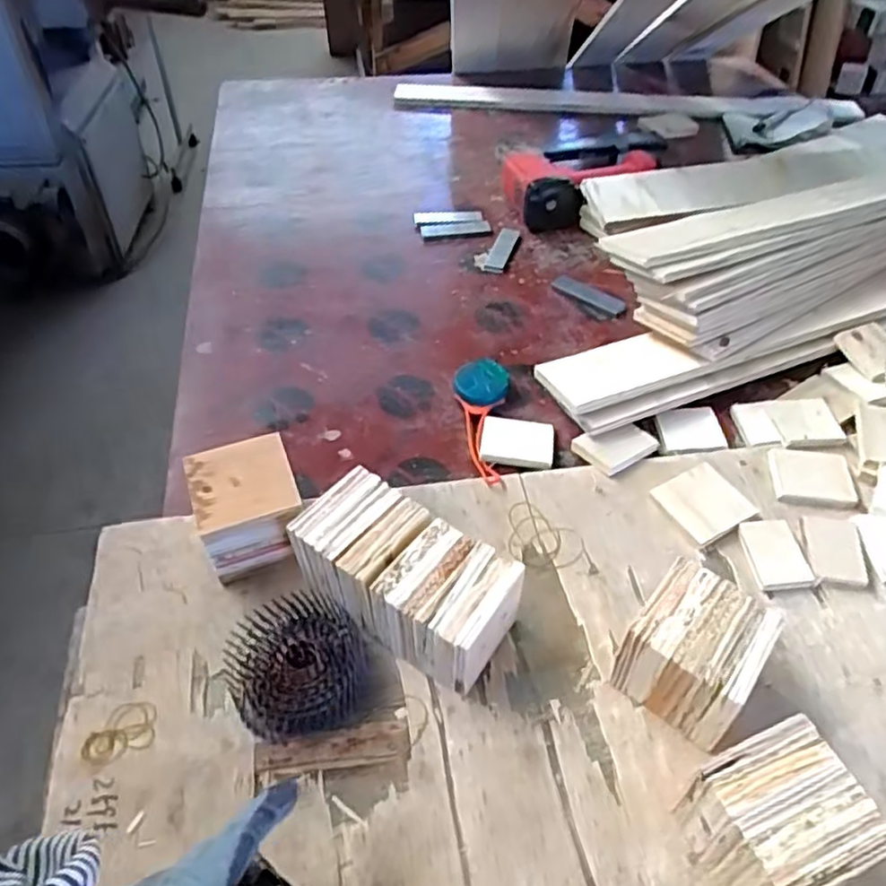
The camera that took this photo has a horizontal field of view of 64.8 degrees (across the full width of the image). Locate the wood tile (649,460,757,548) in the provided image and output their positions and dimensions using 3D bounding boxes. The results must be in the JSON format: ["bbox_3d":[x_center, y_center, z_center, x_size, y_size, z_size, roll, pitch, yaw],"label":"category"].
[{"bbox_3d":[0.266,0.060,0.711,0.077,0.007,0.076,-25,51,-19],"label":"wood tile"}]

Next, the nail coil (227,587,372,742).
[{"bbox_3d":[-0.124,0.188,0.589,0.113,0.048,0.103,-1,47,2],"label":"nail coil"}]

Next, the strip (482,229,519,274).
[{"bbox_3d":[0.088,-0.287,1.041,0.030,0.012,0.100,13,49,14],"label":"strip"}]

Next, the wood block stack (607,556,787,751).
[{"bbox_3d":[0.203,0.169,0.567,0.099,0.089,0.100,30,55,27],"label":"wood block stack"}]

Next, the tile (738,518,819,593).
[{"bbox_3d":[0.320,0.106,0.671,0.050,0.012,0.071,-7,48,-3],"label":"tile"}]

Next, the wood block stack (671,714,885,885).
[{"bbox_3d":[0.226,0.259,0.477,0.097,0.083,0.094,-19,49,-14],"label":"wood block stack"}]

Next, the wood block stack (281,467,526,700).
[{"bbox_3d":[-0.034,0.121,0.616,0.185,0.097,0.096,26,54,24],"label":"wood block stack"}]

